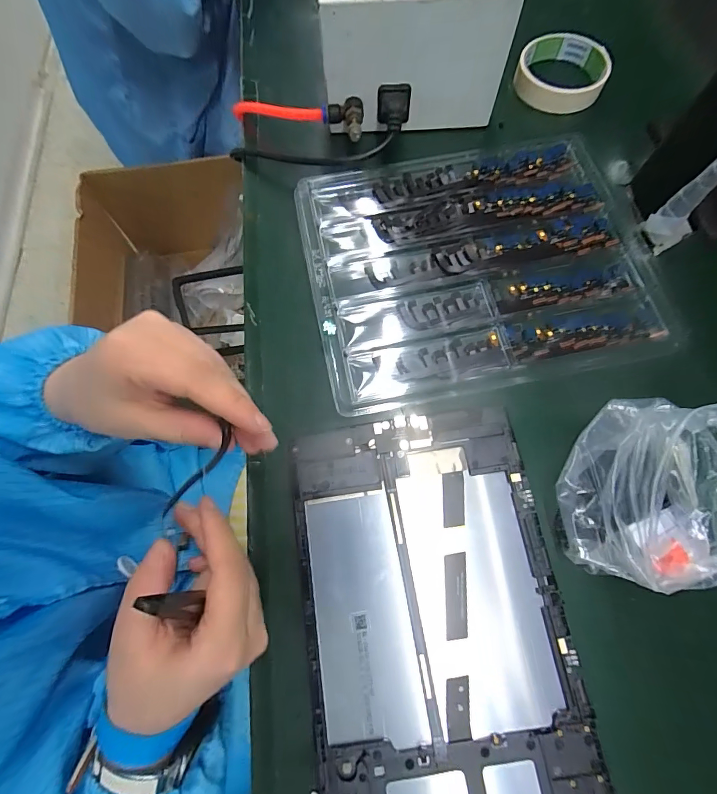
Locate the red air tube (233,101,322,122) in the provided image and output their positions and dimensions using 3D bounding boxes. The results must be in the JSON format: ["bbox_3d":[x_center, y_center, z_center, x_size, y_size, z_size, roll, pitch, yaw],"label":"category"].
[{"bbox_3d":[-0.084,-0.276,0.378,0.108,0.020,0.010,21,74,22],"label":"red air tube"}]

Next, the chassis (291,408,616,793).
[{"bbox_3d":[0.045,0.129,0.230,0.151,0.006,0.237,-12,72,-2],"label":"chassis"}]

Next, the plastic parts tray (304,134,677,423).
[{"bbox_3d":[0.098,-0.116,0.325,0.274,0.016,0.219,-12,72,-1],"label":"plastic parts tray"}]

